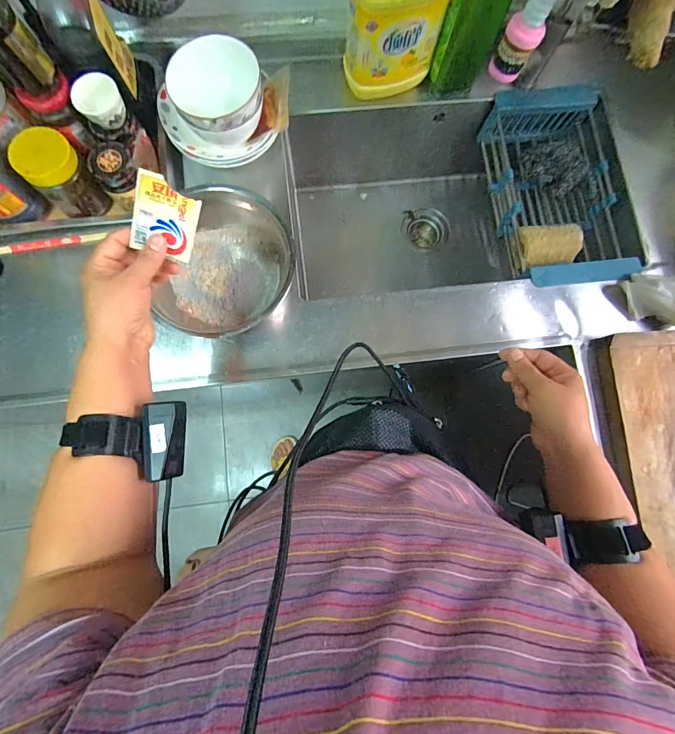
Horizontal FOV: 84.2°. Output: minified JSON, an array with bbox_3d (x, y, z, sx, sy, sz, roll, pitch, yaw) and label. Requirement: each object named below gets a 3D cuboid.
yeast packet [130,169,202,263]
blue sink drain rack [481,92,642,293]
[{"bbox_3d":[-0.169,-0.147,0.368,0.056,0.005,0.071,10,121,-27],"label":"yeast packet"},{"bbox_3d":[0.409,-0.324,0.707,0.207,0.086,0.368,-6,81,-3],"label":"blue sink drain rack"}]

